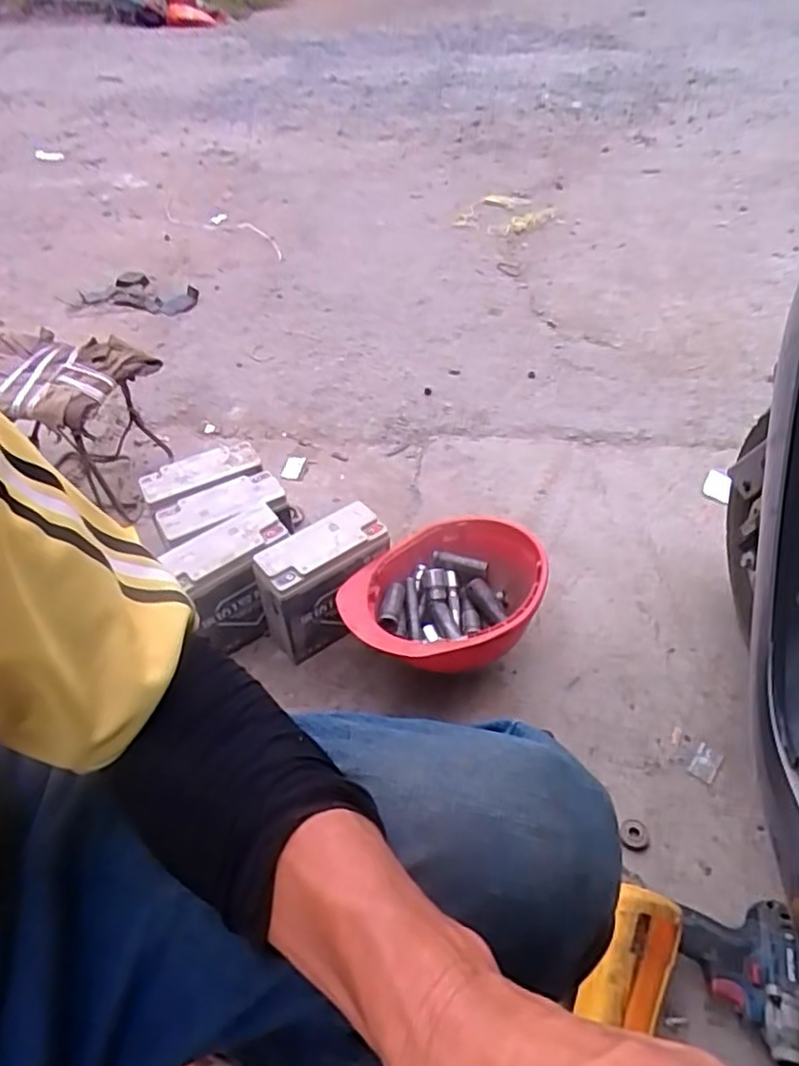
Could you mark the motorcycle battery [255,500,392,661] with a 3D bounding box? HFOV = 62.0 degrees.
[{"bbox_3d":[-0.103,0.069,0.926,0.184,0.153,0.077,-27,49,-22],"label":"motorcycle battery"}]

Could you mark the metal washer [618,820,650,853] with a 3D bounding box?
[{"bbox_3d":[0.261,0.336,0.741,0.034,0.010,0.033,9,46,12],"label":"metal washer"}]

